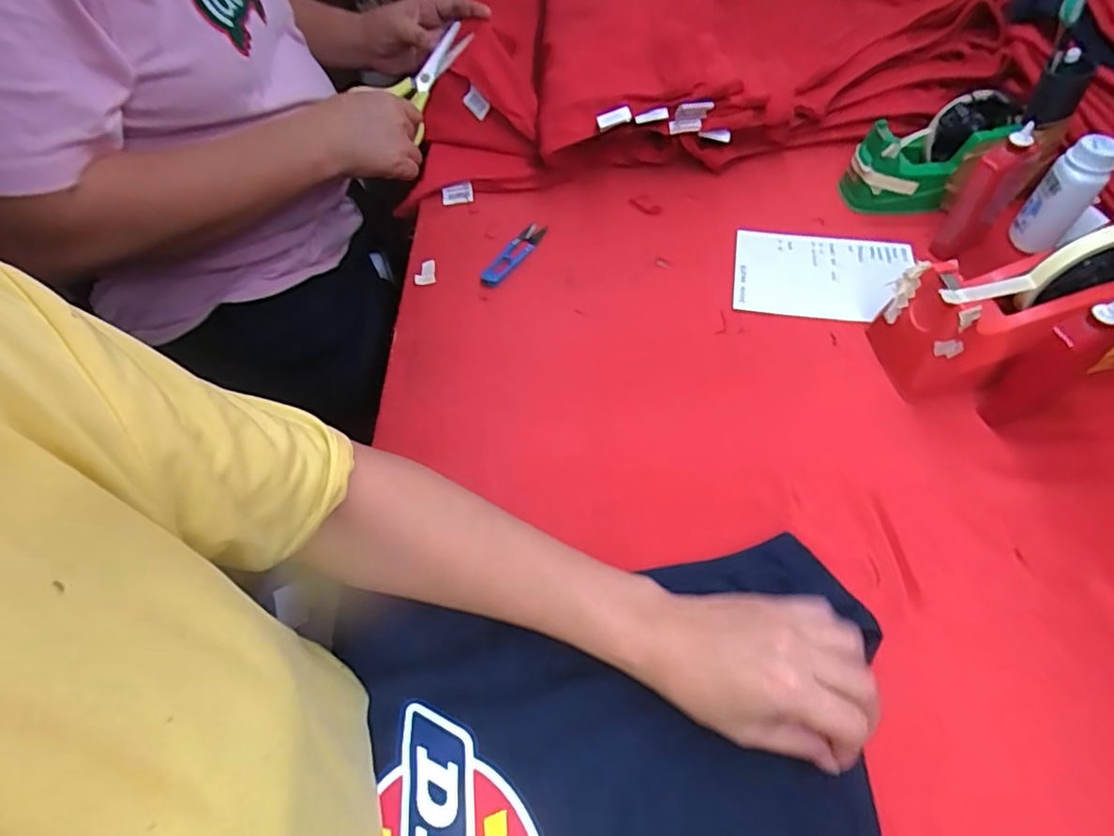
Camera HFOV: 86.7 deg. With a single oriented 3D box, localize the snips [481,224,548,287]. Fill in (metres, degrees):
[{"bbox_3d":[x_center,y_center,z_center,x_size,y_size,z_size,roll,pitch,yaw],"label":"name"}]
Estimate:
[{"bbox_3d":[-0.041,-0.169,0.601,0.023,0.012,0.101,27,63,20],"label":"snips"}]

